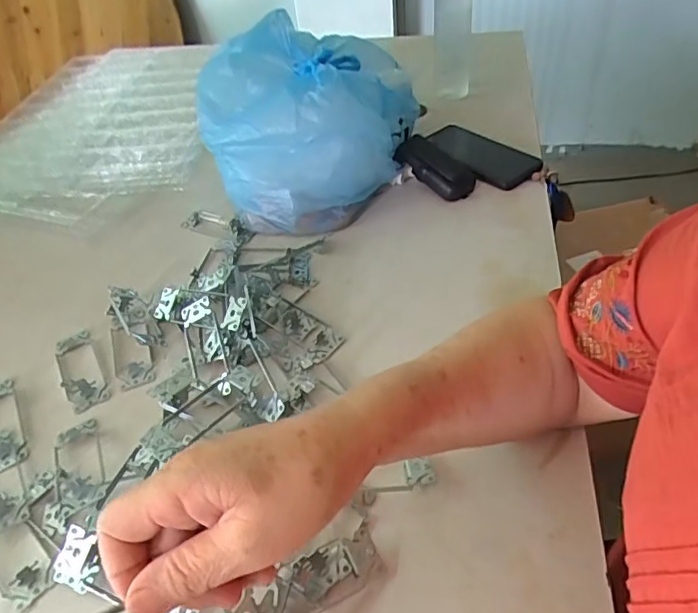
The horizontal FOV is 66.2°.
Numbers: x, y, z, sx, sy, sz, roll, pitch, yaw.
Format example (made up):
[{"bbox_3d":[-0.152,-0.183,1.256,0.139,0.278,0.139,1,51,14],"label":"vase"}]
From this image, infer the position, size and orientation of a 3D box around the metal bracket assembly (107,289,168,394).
[{"bbox_3d":[-0.220,0.024,0.544,0.051,0.022,0.127,-19,45,-13],"label":"metal bracket assembly"}]

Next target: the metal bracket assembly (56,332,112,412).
[{"bbox_3d":[-0.265,0.055,0.522,0.036,0.016,0.106,-26,47,-20],"label":"metal bracket assembly"}]

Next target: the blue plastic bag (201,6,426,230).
[{"bbox_3d":[-0.053,-0.232,0.675,0.218,0.178,0.243,14,47,20],"label":"blue plastic bag"}]

